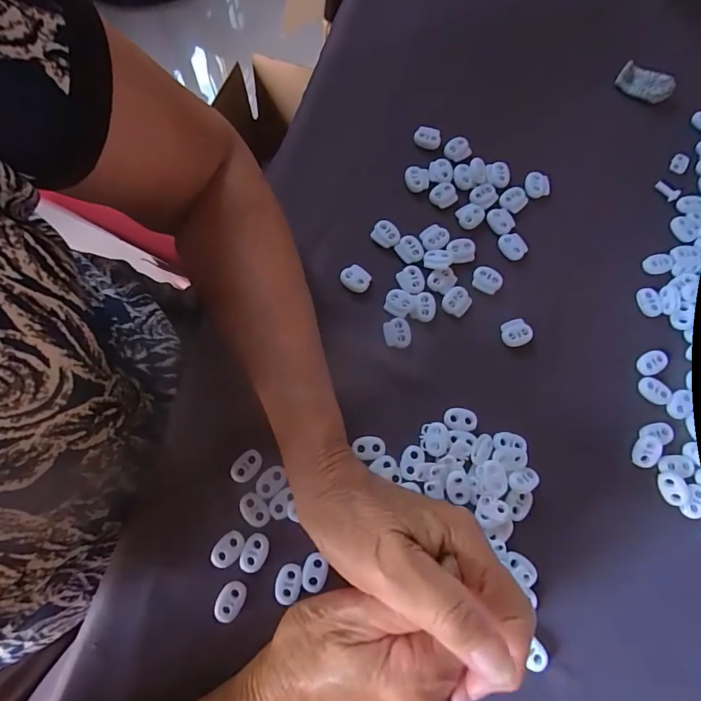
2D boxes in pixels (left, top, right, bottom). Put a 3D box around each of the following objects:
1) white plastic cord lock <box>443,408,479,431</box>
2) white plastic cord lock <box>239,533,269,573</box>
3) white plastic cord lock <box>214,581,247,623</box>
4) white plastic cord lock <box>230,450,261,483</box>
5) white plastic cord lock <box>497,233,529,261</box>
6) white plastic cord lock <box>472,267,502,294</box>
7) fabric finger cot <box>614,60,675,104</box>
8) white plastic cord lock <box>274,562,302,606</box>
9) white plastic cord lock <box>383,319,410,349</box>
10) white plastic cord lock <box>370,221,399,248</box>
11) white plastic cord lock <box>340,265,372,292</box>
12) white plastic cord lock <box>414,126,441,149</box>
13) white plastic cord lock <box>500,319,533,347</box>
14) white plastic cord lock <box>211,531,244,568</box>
[{"bbox_3d":[0.076,0.047,0.295,0.023,0.004,0.015,7,74,0],"label":"white plastic cord lock"},{"bbox_3d":[-0.060,0.126,0.267,0.015,0.004,0.023,26,75,6],"label":"white plastic cord lock"},{"bbox_3d":[-0.073,0.152,0.259,0.016,0.004,0.022,23,74,5],"label":"white plastic cord lock"},{"bbox_3d":[-0.068,0.076,0.282,0.015,0.004,0.023,37,76,9],"label":"white plastic cord lock"},{"bbox_3d":[0.128,-0.082,0.337,0.020,0.004,0.022,-24,76,-8],"label":"white plastic cord lock"},{"bbox_3d":[0.104,-0.054,0.327,0.022,0.004,0.018,26,75,6],"label":"white plastic cord lock"},{"bbox_3d":[0.263,-0.239,0.383,0.046,0.014,0.024,33,76,8],"label":"fabric finger cot"},{"bbox_3d":[-0.038,0.143,0.263,0.015,0.004,0.023,12,74,2],"label":"white plastic cord lock"},{"bbox_3d":[0.034,-0.013,0.312,0.019,0.004,0.022,-11,74,-5],"label":"white plastic cord lock"},{"bbox_3d":[0.028,-0.090,0.335,0.022,0.006,0.017,39,76,9],"label":"white plastic cord lock"},{"bbox_3d":[0.004,-0.054,0.323,0.022,0.004,0.018,40,77,10],"label":"white plastic cord lock"},{"bbox_3d":[0.065,-0.178,0.360,0.022,0.012,0.012,23,74,5],"label":"white plastic cord lock"},{"bbox_3d":[0.122,-0.013,0.316,0.022,0.004,0.019,-18,75,-7],"label":"white plastic cord lock"},{"bbox_3d":[-0.076,0.124,0.267,0.023,0.004,0.015,-44,79,-12],"label":"white plastic cord lock"}]

